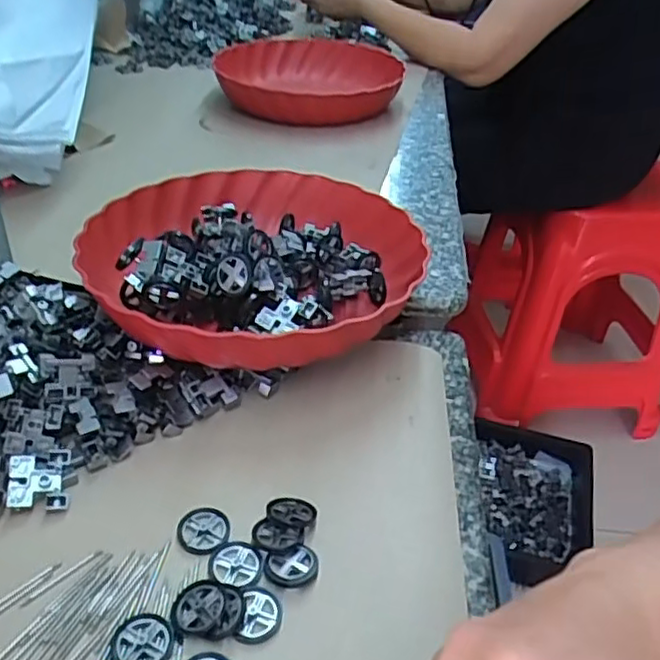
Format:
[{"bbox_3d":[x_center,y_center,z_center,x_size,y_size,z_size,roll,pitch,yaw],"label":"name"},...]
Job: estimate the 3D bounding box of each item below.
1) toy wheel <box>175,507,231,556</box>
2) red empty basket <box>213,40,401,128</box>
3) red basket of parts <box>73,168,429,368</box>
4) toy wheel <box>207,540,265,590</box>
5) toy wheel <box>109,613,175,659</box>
[{"bbox_3d":[-0.068,0.108,0.366,0.027,0.004,0.027,3,36,-2],"label":"toy wheel"},{"bbox_3d":[-0.030,-0.317,0.873,0.234,0.062,0.224,9,37,4],"label":"red empty basket"},{"bbox_3d":[-0.059,-0.042,0.502,0.239,0.073,0.232,11,37,9],"label":"red basket of parts"},{"bbox_3d":[-0.049,0.121,0.351,0.026,0.006,0.028,3,36,-2],"label":"toy wheel"},{"bbox_3d":[-0.087,0.145,0.313,0.027,0.005,0.029,3,36,-2],"label":"toy wheel"}]

